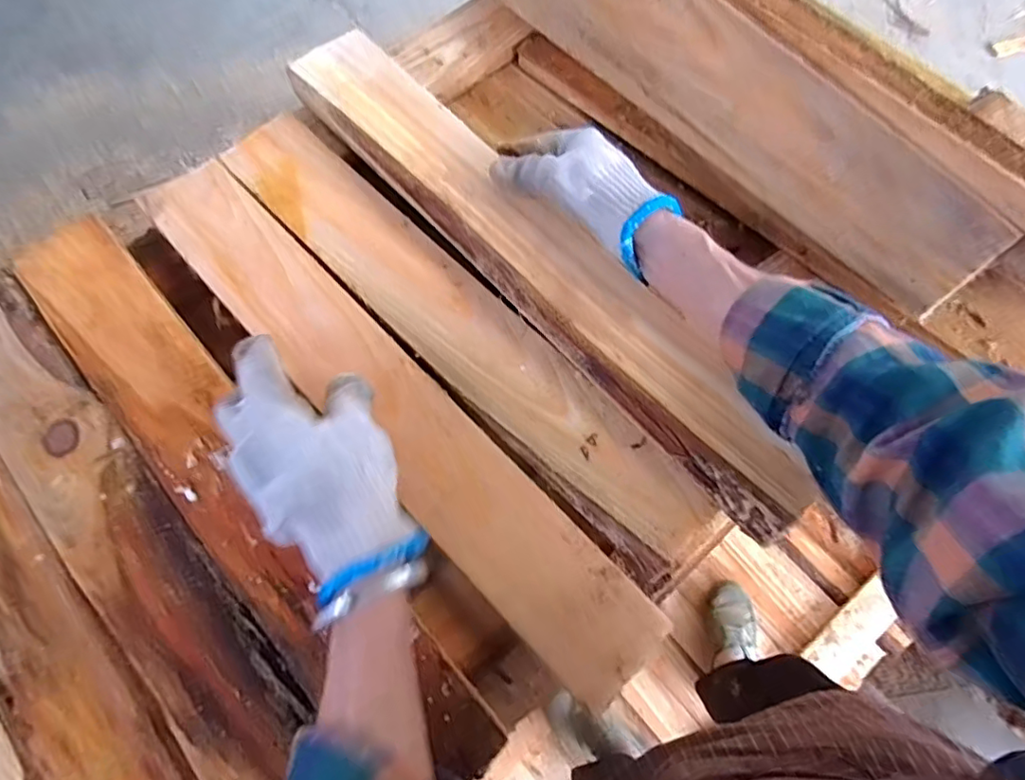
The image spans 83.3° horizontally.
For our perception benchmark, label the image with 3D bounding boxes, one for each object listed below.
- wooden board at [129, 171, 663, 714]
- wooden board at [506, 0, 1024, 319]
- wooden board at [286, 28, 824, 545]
[{"bbox_3d":[-0.096,-0.002,0.401,0.076,0.011,0.485,-41,74,-14],"label":"wooden board"},{"bbox_3d":[0.134,-0.252,0.442,0.495,0.099,0.029,49,37,15],"label":"wooden board"},{"bbox_3d":[0.010,-0.102,0.422,0.076,0.024,0.496,-39,74,-13],"label":"wooden board"}]

